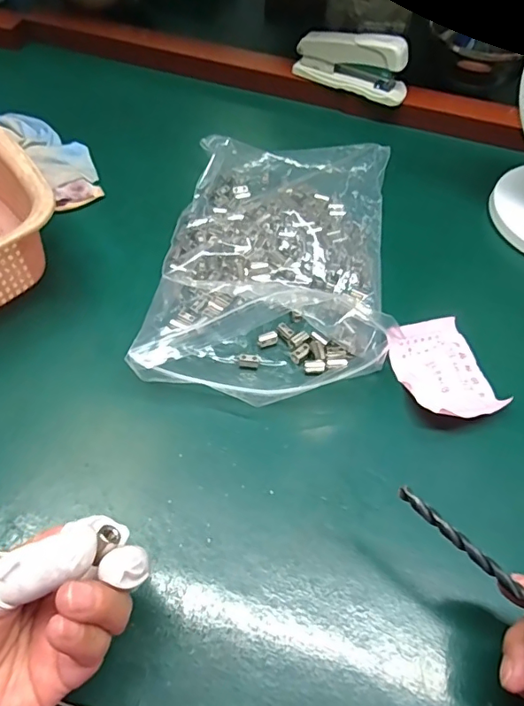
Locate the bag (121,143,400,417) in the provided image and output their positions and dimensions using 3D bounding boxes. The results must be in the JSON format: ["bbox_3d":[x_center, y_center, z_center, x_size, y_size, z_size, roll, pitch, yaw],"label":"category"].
[{"bbox_3d":[0.013,-0.087,0.426,0.177,0.040,0.291,8,55,0],"label":"bag"}]

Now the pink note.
[{"bbox_3d":[0.131,0.010,0.374,0.063,0.027,0.089,-9,56,-12],"label":"pink note"}]

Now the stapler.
[{"bbox_3d":[0.094,-0.304,0.534,0.120,0.055,0.033,16,57,7],"label":"stapler"}]

